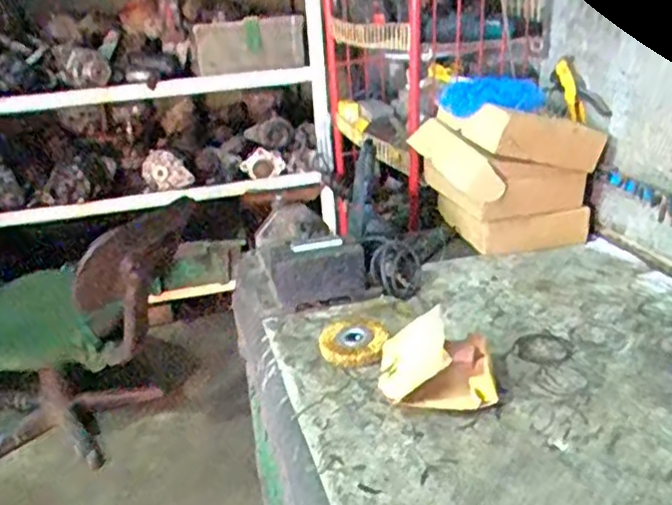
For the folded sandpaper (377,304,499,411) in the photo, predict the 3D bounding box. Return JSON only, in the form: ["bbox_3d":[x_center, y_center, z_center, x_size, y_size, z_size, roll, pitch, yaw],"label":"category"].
[{"bbox_3d":[0.130,0.130,0.882,0.145,0.087,0.136,-1,24,6],"label":"folded sandpaper"}]

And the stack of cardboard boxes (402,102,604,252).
[{"bbox_3d":[0.315,-0.164,1.292,0.219,0.253,0.300,-12,26,-18],"label":"stack of cardboard boxes"}]

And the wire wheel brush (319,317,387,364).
[{"bbox_3d":[0.024,0.127,0.983,0.097,0.019,0.107,-4,24,-1],"label":"wire wheel brush"}]

